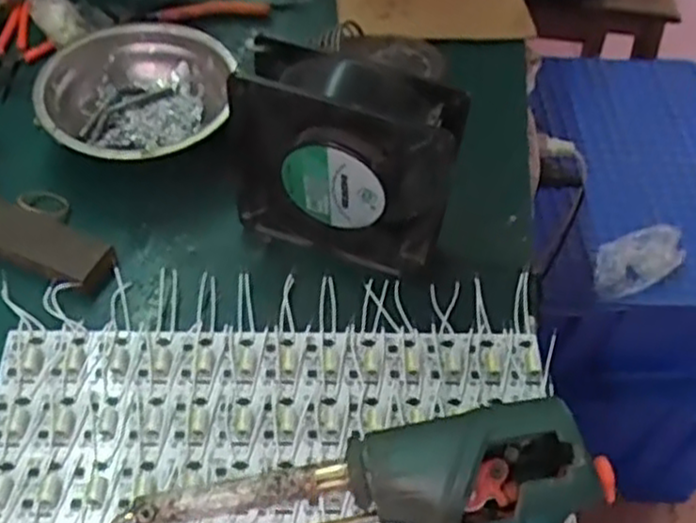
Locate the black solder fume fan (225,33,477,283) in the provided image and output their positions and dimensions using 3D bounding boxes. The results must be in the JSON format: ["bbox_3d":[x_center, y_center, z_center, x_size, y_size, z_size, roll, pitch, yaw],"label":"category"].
[{"bbox_3d":[-0.002,-0.056,0.412,0.120,0.117,0.044,18,54,8],"label":"black solder fume fan"}]

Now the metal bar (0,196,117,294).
[{"bbox_3d":[-0.205,-0.022,0.435,0.154,0.012,0.034,22,54,11],"label":"metal bar"}]

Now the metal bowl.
[{"bbox_3d":[-0.137,-0.107,0.491,0.122,0.035,0.126,3,53,-3],"label":"metal bowl"}]

